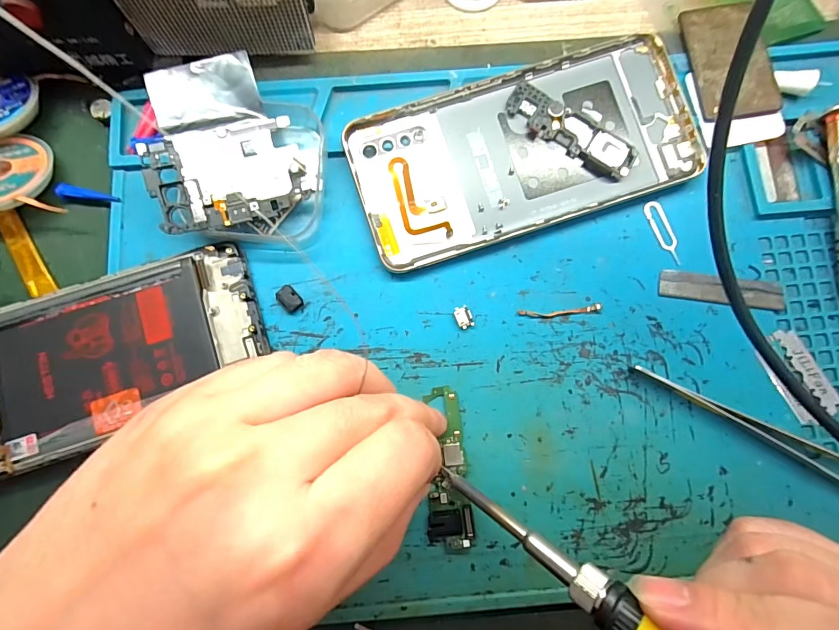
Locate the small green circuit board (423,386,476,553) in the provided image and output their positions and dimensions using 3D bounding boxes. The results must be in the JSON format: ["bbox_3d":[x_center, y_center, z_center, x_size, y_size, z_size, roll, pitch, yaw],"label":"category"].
[{"bbox_3d":[0.013,0.067,0.180,0.019,0.005,0.068,-1,78,0],"label":"small green circuit board"}]

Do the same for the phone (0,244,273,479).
[{"bbox_3d":[-0.149,0.023,0.182,0.158,0.010,0.070,-18,82,-3],"label":"phone"}]

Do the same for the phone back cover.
[{"bbox_3d":[0.051,-0.079,0.197,0.161,0.013,0.075,-18,82,-3],"label":"phone back cover"}]

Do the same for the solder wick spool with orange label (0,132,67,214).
[{"bbox_3d":[-0.195,-0.063,0.193,0.045,0.016,0.046,0,81,0],"label":"solder wick spool with orange label"}]

